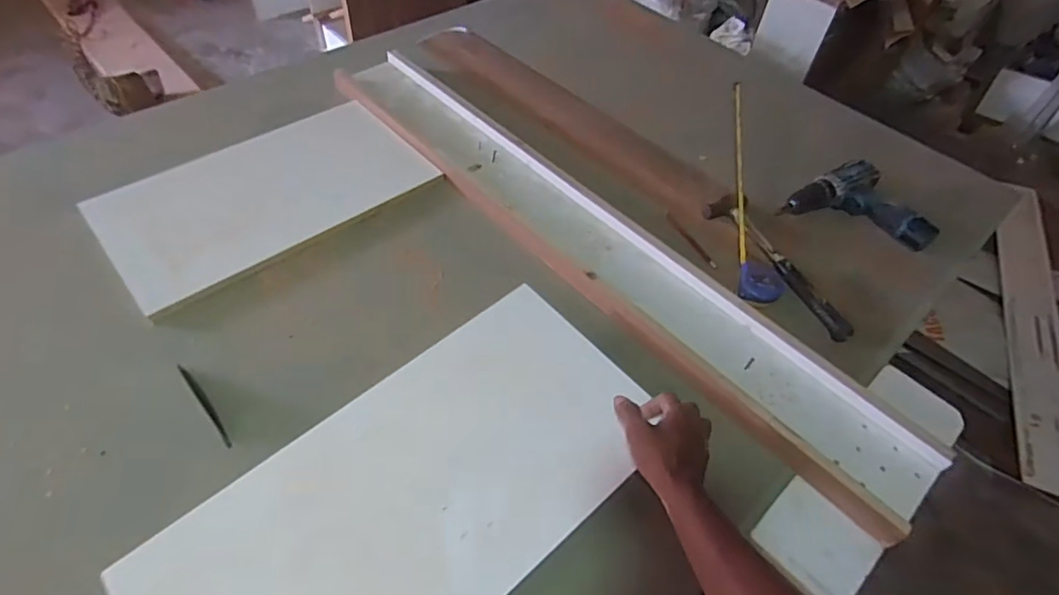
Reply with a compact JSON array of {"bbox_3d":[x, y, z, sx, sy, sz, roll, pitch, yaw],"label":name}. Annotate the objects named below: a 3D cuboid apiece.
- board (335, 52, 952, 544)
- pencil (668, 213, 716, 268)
[{"bbox_3d":[0.060,-0.117,0.916,0.187,0.053,1.172,-34,62,-28],"label":"board"},{"bbox_3d":[0.272,-0.096,0.947,0.011,0.008,0.137,-17,53,-17],"label":"pencil"}]

